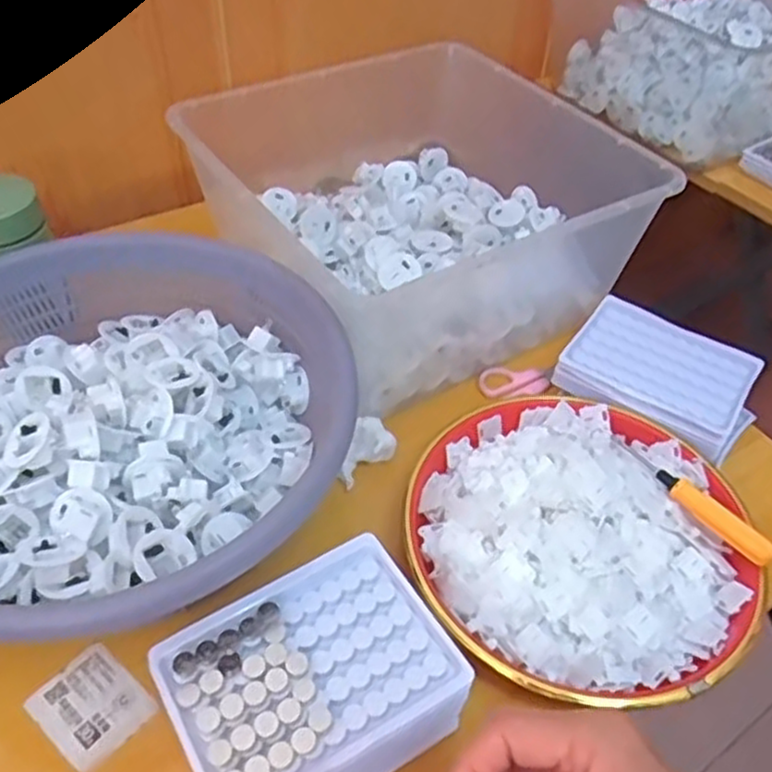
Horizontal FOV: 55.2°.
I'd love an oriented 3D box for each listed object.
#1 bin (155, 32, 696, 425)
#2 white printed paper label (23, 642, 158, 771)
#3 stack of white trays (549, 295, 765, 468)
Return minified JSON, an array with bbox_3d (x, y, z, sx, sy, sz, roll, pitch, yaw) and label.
[{"bbox_3d":[0.018,-0.155,0.633,0.310,0.137,0.300,-22,52,-21],"label":"bin"},{"bbox_3d":[-0.164,0.177,0.410,0.058,0.004,0.049,33,54,25],"label":"white printed paper label"},{"bbox_3d":[0.212,-0.006,0.572,0.138,0.035,0.104,31,53,23],"label":"stack of white trays"}]

